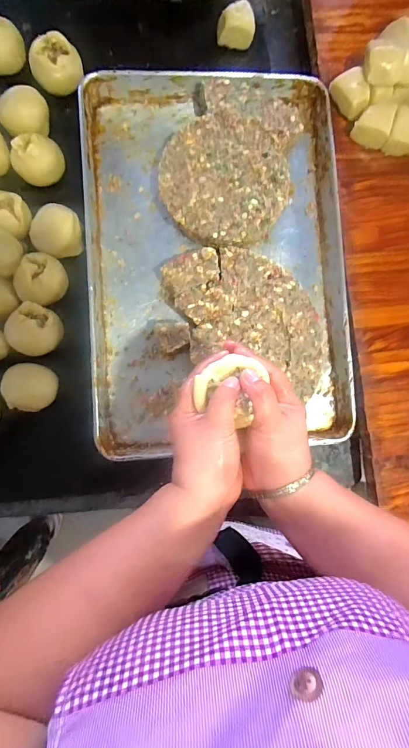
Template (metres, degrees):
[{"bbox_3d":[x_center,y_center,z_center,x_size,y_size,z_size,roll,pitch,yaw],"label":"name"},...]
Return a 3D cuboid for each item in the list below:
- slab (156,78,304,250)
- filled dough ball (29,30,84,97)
[{"bbox_3d":[0.049,-0.328,0.592,0.221,0.050,0.255,18,85,-2],"label":"slab"},{"bbox_3d":[-0.237,-0.493,0.589,0.076,0.058,0.073,1,85,-6],"label":"filled dough ball"}]

